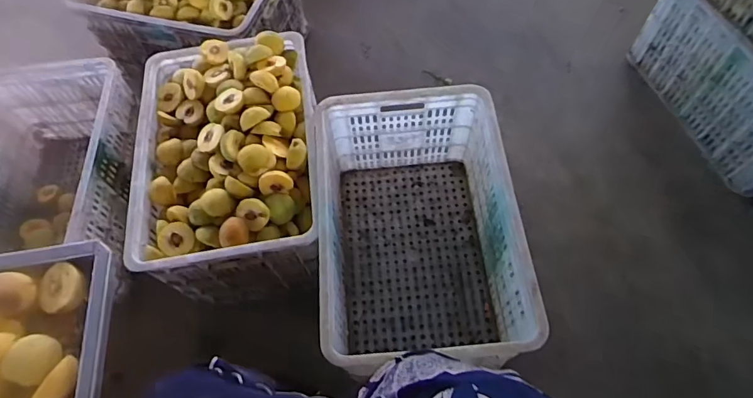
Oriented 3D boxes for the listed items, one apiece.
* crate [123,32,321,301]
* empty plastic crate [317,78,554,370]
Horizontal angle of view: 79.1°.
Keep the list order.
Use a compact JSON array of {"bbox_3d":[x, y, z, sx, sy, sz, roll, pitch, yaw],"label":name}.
[{"bbox_3d":[-0.303,-0.073,1.026,0.364,0.286,0.517,-9,64,0],"label":"crate"},{"bbox_3d":[0.078,0.069,0.955,0.355,0.283,0.527,-6,64,2],"label":"empty plastic crate"}]

